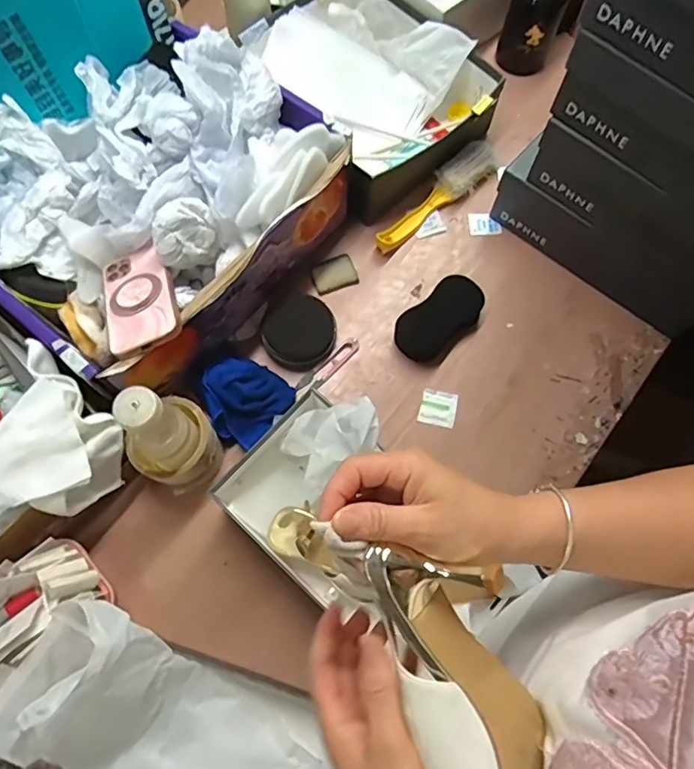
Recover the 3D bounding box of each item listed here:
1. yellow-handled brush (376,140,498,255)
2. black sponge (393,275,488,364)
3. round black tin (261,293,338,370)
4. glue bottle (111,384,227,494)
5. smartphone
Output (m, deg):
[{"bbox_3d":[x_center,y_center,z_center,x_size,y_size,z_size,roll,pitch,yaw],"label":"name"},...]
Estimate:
[{"bbox_3d":[0.129,-0.261,0.751,0.056,0.043,0.225,40,75,12],"label":"yellow-handled brush"},{"bbox_3d":[0.121,-0.084,0.691,0.125,0.036,0.071,-41,76,-14],"label":"black sponge"},{"bbox_3d":[-0.060,-0.069,0.682,0.088,0.030,0.090,0,71,-1],"label":"round black tin"},{"bbox_3d":[-0.183,0.057,0.557,0.069,0.183,0.086,33,73,10],"label":"glue bottle"},{"bbox_3d":[-0.220,-0.094,0.569,0.073,0.014,0.141,-24,56,0],"label":"smartphone"}]

